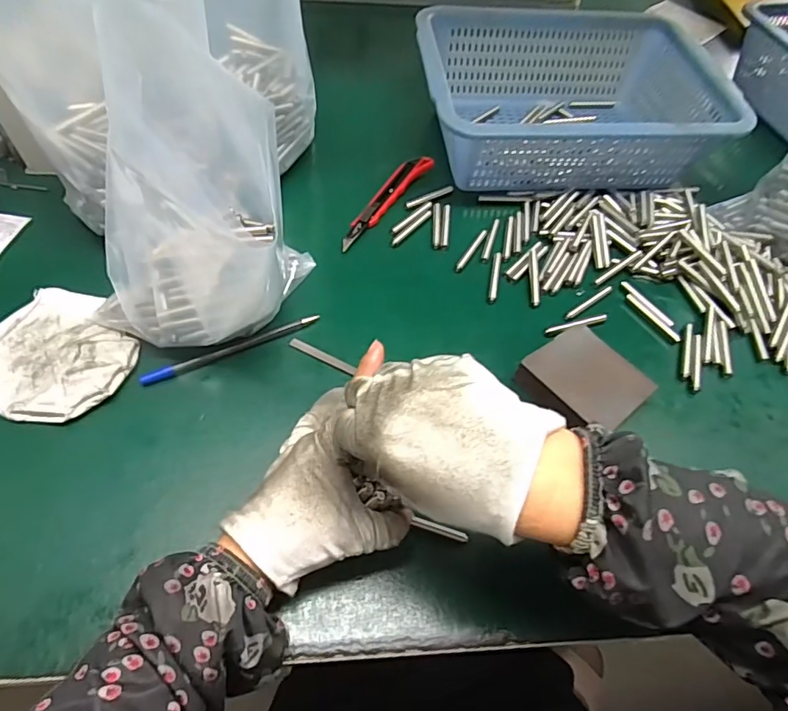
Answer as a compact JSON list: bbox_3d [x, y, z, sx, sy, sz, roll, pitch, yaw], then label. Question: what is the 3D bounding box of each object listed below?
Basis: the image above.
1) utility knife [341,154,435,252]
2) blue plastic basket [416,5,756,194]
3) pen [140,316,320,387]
[{"bbox_3d":[-0.010,-0.157,0.506,0.025,0.007,0.150,30,59,15],"label":"utility knife"},{"bbox_3d":[0.178,-0.280,0.554,0.299,0.089,0.238,-1,57,-6],"label":"blue plastic basket"},{"bbox_3d":[-0.125,-0.007,0.397,0.138,0.006,0.008,-22,61,-18],"label":"pen"}]

